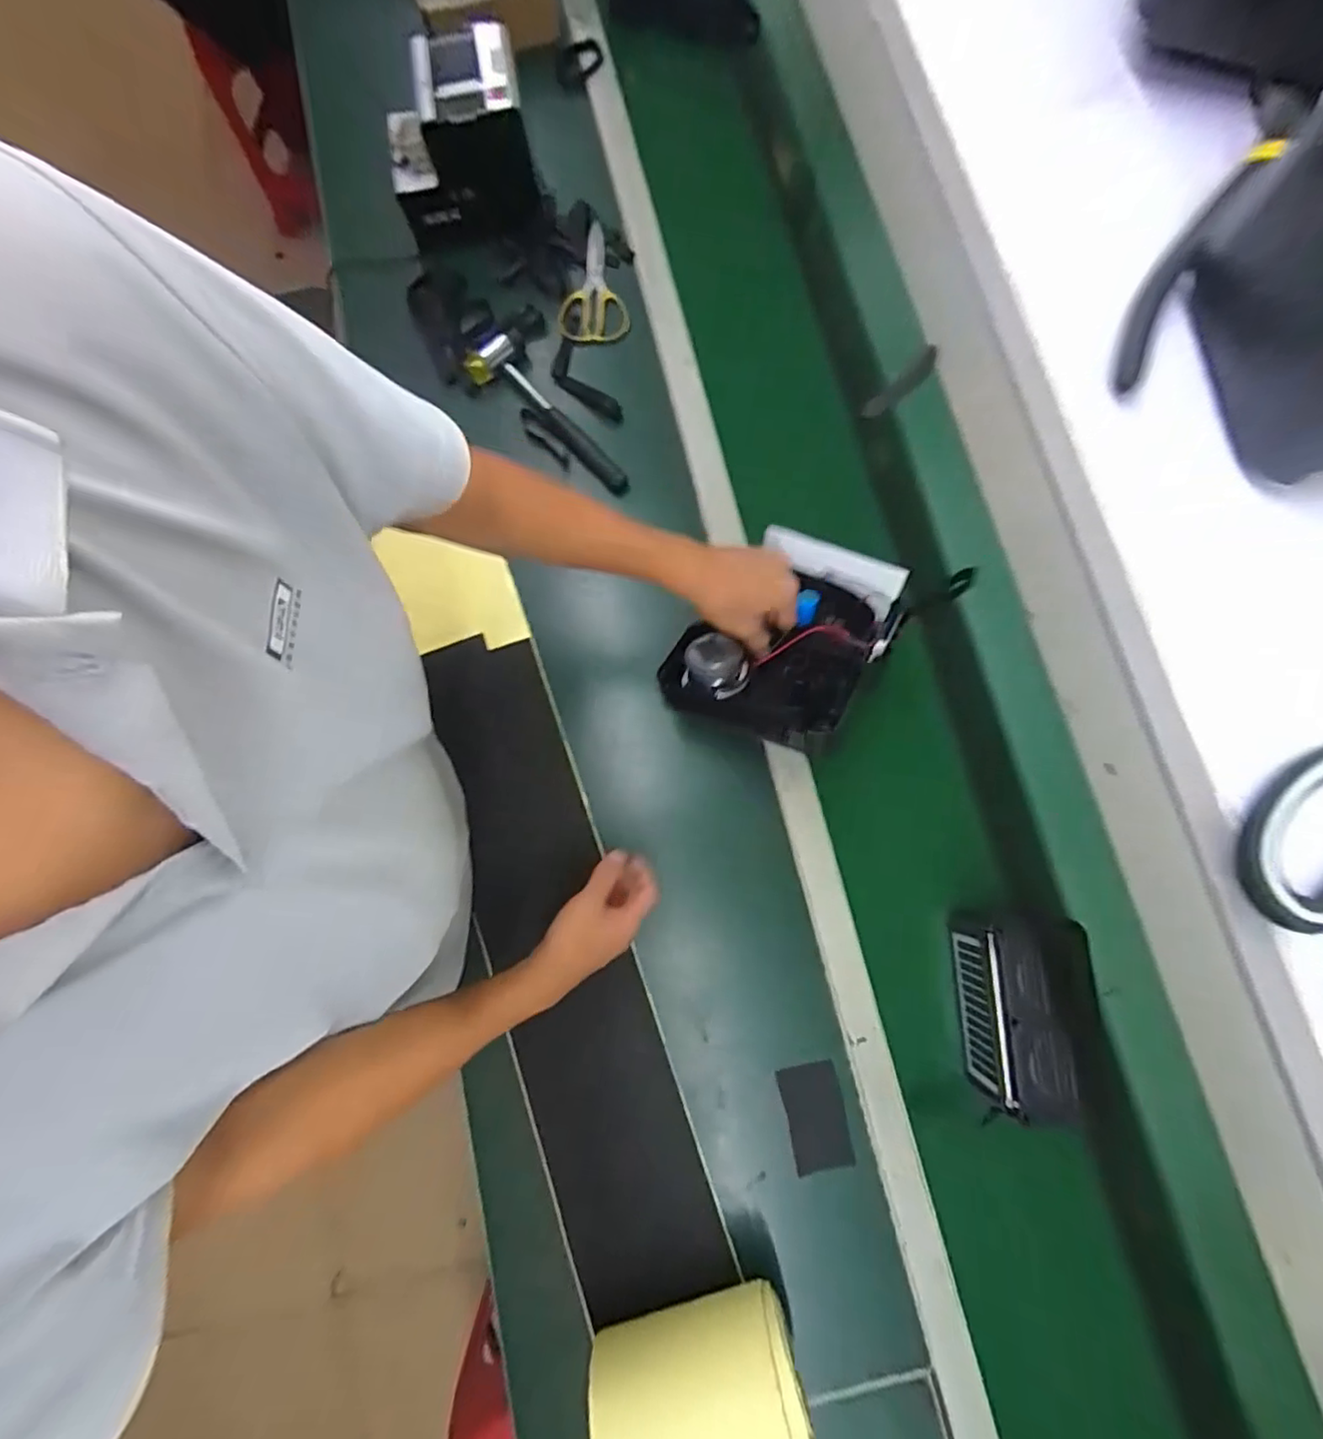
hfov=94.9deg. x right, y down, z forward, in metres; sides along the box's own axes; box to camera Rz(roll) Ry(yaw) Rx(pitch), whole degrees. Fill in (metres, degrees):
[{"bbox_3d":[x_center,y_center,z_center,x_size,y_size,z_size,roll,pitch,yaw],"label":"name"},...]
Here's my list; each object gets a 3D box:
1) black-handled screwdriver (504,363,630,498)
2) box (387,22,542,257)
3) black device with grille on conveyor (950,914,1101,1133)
[{"bbox_3d":[-0.119,-0.367,0.768,0.030,0.022,0.220,-41,82,-8],"label":"black-handled screwdriver"},{"bbox_3d":[-0.254,-0.716,0.764,0.173,0.145,0.144,-11,79,-2],"label":"box"},{"bbox_3d":[0.351,0.284,0.592,0.093,0.095,0.179,0,79,0],"label":"black device with grille on conveyor"}]

